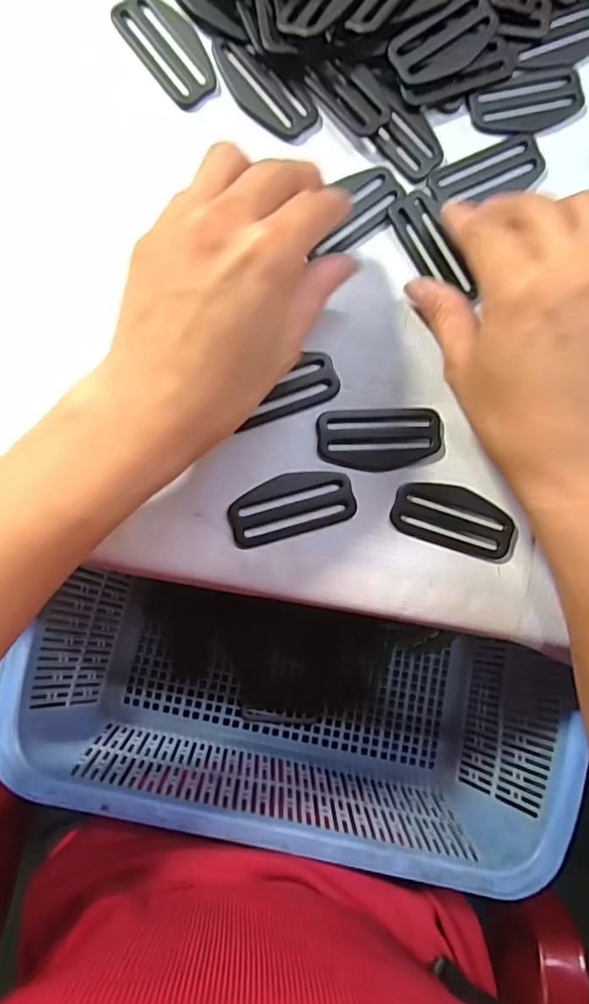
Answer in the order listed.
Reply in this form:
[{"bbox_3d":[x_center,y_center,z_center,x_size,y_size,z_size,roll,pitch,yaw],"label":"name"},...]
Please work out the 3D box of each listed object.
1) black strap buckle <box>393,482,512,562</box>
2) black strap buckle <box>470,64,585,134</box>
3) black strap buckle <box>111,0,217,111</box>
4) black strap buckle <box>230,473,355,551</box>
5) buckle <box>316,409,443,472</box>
[{"bbox_3d":[0.077,0.008,0.266,0.059,0.004,0.029,18,86,-4],"label":"black strap buckle"},{"bbox_3d":[0.118,-0.201,0.277,0.059,0.004,0.027,-19,89,-5],"label":"black strap buckle"},{"bbox_3d":[-0.060,-0.219,0.268,0.029,0.005,0.059,-36,91,-5],"label":"black strap buckle"},{"bbox_3d":[-0.001,0.002,0.262,0.059,0.004,0.028,-17,89,-5],"label":"black strap buckle"},{"bbox_3d":[0.041,-0.030,0.265,0.059,0.004,0.029,-2,88,-5],"label":"buckle"}]

